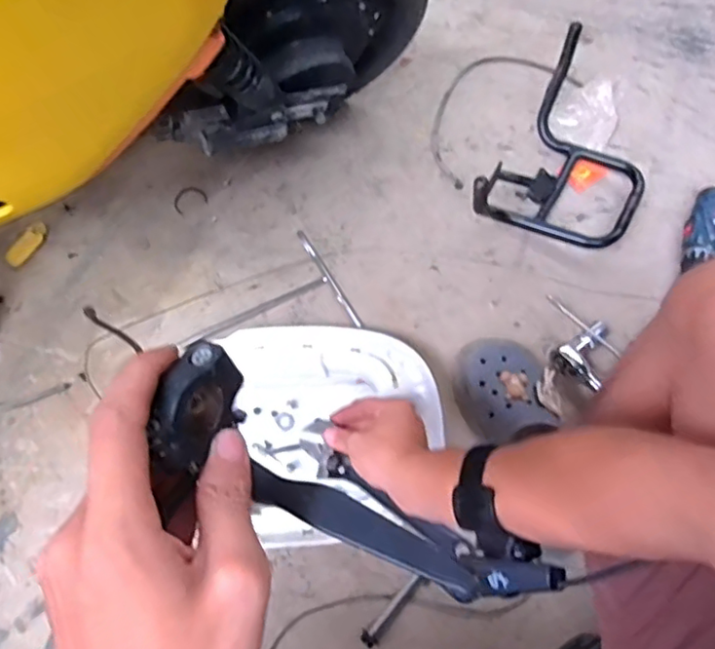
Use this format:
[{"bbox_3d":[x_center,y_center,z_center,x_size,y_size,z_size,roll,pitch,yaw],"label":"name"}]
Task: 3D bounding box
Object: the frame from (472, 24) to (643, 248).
[{"bbox_3d":[0.321,-0.241,0.881,0.206,0.139,0.367,29,69,10],"label":"frame"}]

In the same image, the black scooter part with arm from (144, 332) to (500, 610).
[{"bbox_3d":[-0.018,0.073,0.254,0.147,0.043,0.061,31,69,-2],"label":"black scooter part with arm"}]

